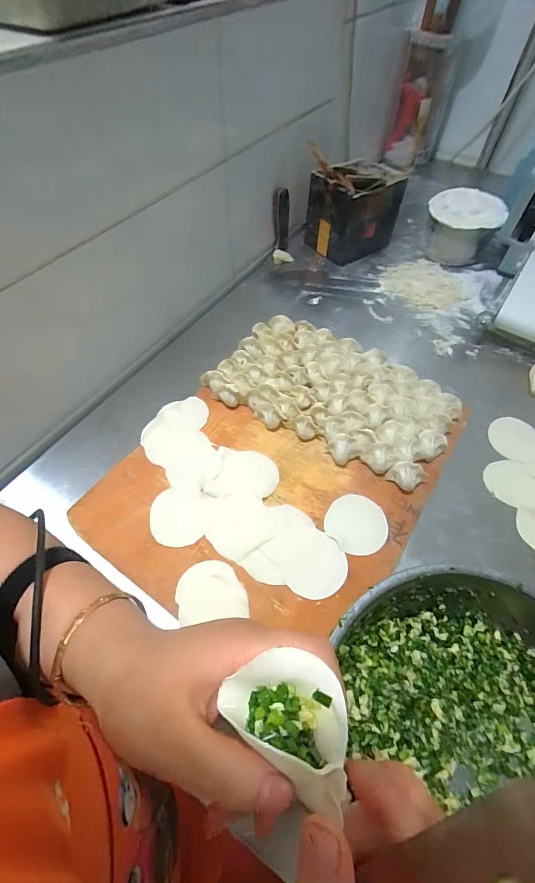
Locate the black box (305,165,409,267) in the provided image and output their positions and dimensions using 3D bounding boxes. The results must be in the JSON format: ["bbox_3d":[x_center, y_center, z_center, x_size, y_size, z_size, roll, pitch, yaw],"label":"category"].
[{"bbox_3d":[0.175,-0.467,0.758,0.162,0.159,0.104,-24,60,-17],"label":"black box"}]

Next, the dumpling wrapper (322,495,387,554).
[{"bbox_3d":[0.110,0.101,0.462,0.075,0.004,0.073,1,56,-1],"label":"dumpling wrapper"}]

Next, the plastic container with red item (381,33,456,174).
[{"bbox_3d":[0.379,-0.848,0.950,0.112,0.254,0.103,18,57,11],"label":"plastic container with red item"}]

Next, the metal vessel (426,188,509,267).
[{"bbox_3d":[0.403,-0.448,0.782,0.137,0.096,0.121,23,58,14],"label":"metal vessel"}]

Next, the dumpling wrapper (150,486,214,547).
[{"bbox_3d":[-0.108,0.092,0.462,0.075,0.004,0.074,4,56,1],"label":"dumpling wrapper"}]

